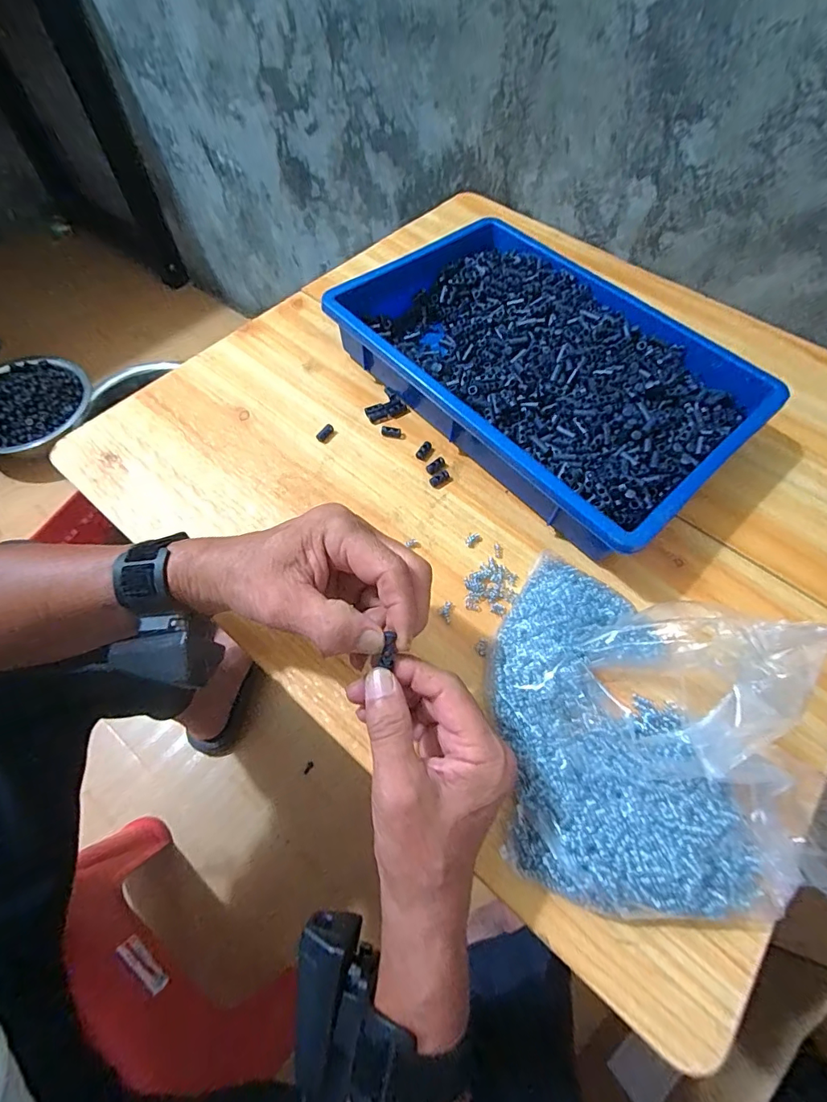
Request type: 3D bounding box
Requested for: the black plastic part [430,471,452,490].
[{"bbox_3d":[0.025,-0.064,0.411,0.019,0.004,0.013,-30,67,-16],"label":"black plastic part"}]

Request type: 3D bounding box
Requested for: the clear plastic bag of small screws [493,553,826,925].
[{"bbox_3d":[0.156,0.101,0.288,0.206,0.076,0.221,4,63,0],"label":"clear plastic bag of small screws"}]

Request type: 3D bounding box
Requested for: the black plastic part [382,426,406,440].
[{"bbox_3d":[-0.019,-0.114,0.432,0.023,0.004,0.012,10,63,3],"label":"black plastic part"}]

